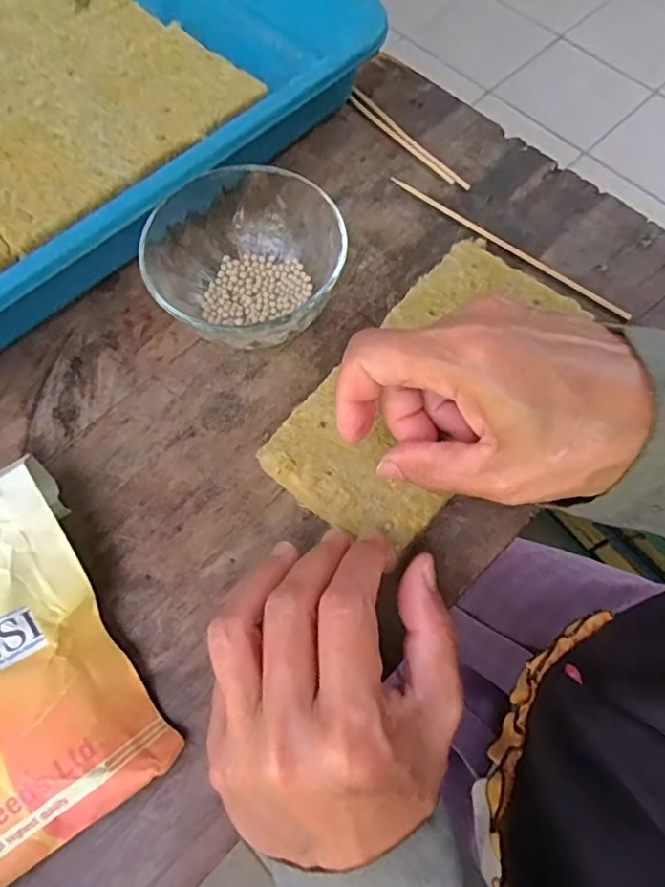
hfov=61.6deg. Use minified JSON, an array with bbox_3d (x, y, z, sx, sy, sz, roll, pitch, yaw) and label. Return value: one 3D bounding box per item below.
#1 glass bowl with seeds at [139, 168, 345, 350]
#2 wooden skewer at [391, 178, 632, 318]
[{"bbox_3d":[-0.043,-0.090,0.269,0.093,0.040,0.081,-37,73,-12],"label":"glass bowl with seeds"},{"bbox_3d":[0.092,-0.107,0.298,0.145,0.004,0.006,38,75,14],"label":"wooden skewer"}]

